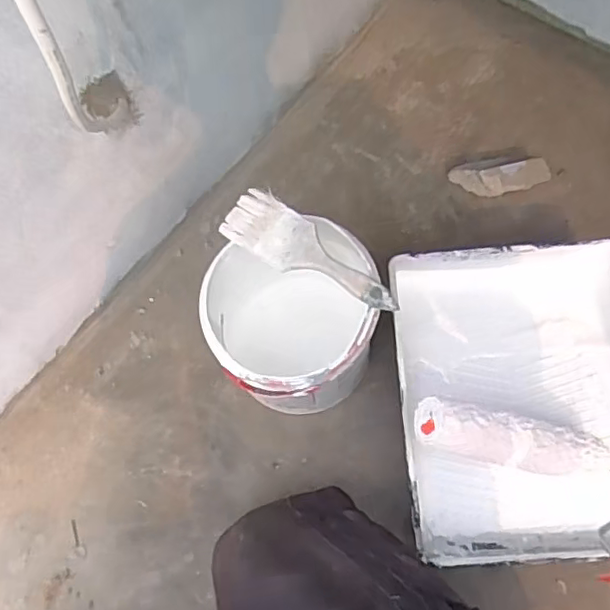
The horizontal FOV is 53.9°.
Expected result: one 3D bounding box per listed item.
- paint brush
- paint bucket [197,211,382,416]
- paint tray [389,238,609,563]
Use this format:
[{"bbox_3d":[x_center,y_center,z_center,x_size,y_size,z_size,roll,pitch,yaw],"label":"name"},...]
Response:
[{"bbox_3d":[0.005,-0.049,0.600,0.190,0.016,0.058,33,74,15],"label":"paint brush"},{"bbox_3d":[-0.012,0.017,0.677,0.186,0.189,0.185,0,70,1],"label":"paint bucket"},{"bbox_3d":[0.248,0.106,0.685,0.269,0.103,0.337,-3,70,0],"label":"paint tray"}]

